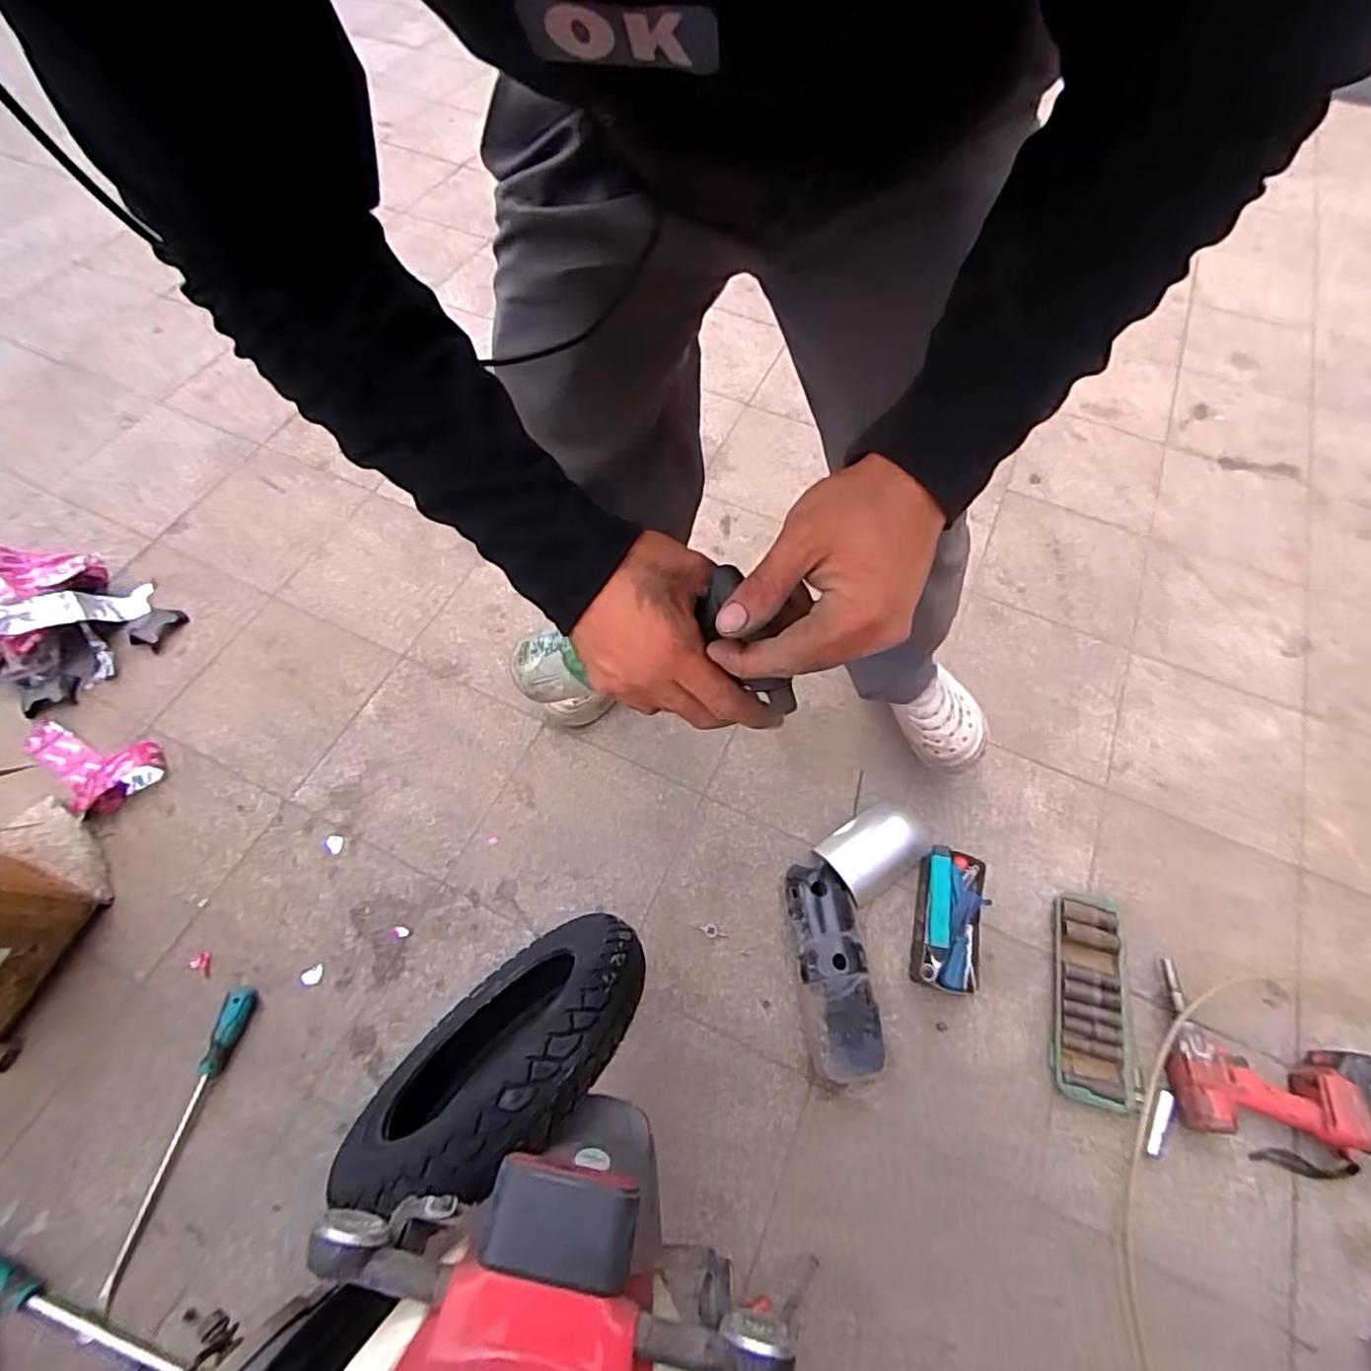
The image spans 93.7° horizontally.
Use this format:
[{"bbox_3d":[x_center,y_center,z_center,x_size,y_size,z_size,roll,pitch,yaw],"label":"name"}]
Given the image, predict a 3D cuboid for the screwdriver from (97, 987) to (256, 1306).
[{"bbox_3d":[-0.641,0.561,0.810,0.030,0.033,0.324,13,63,4],"label":"screwdriver"}]

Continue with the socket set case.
[{"bbox_3d":[0.579,0.437,0.914,0.100,0.033,0.274,14,64,4],"label":"socket set case"}]

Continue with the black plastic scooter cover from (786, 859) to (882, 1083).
[{"bbox_3d":[0.208,0.395,0.917,0.097,0.056,0.283,-6,64,-6],"label":"black plastic scooter cover"}]

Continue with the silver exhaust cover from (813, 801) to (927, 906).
[{"bbox_3d":[0.297,0.252,1.004,0.168,0.036,0.108,-31,69,-17],"label":"silver exhaust cover"}]

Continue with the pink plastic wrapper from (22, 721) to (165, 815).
[{"bbox_3d":[-0.988,0.136,1.051,0.243,0.037,0.125,12,63,4],"label":"pink plastic wrapper"}]

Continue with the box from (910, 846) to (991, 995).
[{"bbox_3d":[0.389,0.345,0.950,0.088,0.056,0.196,15,64,5],"label":"box"}]

